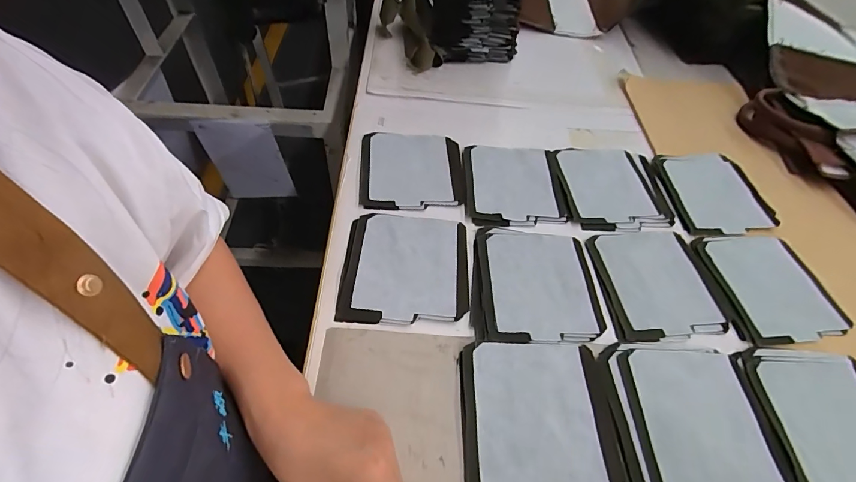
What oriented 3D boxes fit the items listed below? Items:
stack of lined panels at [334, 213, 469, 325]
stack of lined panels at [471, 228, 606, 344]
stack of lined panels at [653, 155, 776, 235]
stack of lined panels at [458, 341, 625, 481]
[{"bbox_3d":[-0.024,0.027,0.438,0.135,0.008,0.136,3,53,-2],"label":"stack of lined panels"},{"bbox_3d":[0.118,0.045,0.439,0.136,0.006,0.142,5,53,-1],"label":"stack of lined panels"},{"bbox_3d":[0.395,-0.069,0.542,0.120,0.016,0.137,1,53,-4],"label":"stack of lined panels"},{"bbox_3d":[0.101,0.160,0.355,0.139,0.009,0.137,2,53,-3],"label":"stack of lined panels"}]

